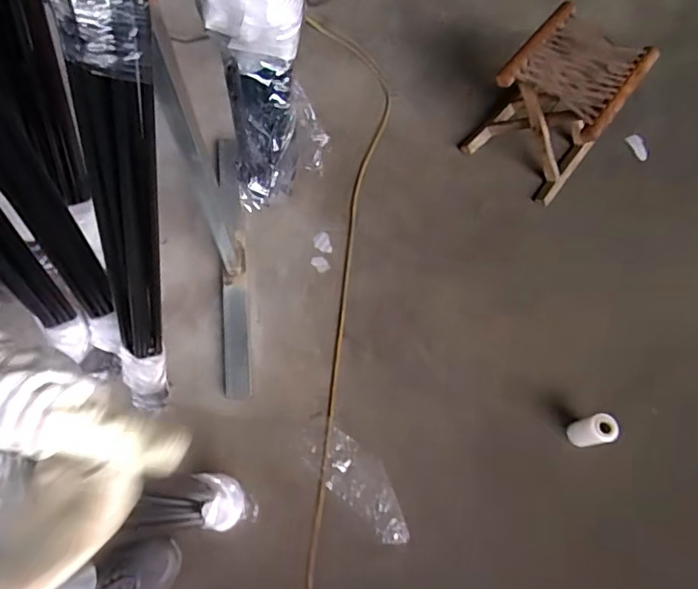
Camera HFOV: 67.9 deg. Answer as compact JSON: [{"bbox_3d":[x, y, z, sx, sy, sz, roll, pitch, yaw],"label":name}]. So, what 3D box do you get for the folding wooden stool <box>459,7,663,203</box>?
[{"bbox_3d":[0.460,-0.423,1.178,0.251,0.291,0.257,38,72,11],"label":"folding wooden stool"}]

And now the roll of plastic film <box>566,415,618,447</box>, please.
[{"bbox_3d":[0.453,0.257,0.971,0.047,0.111,0.048,1,69,-2],"label":"roll of plastic film"}]

